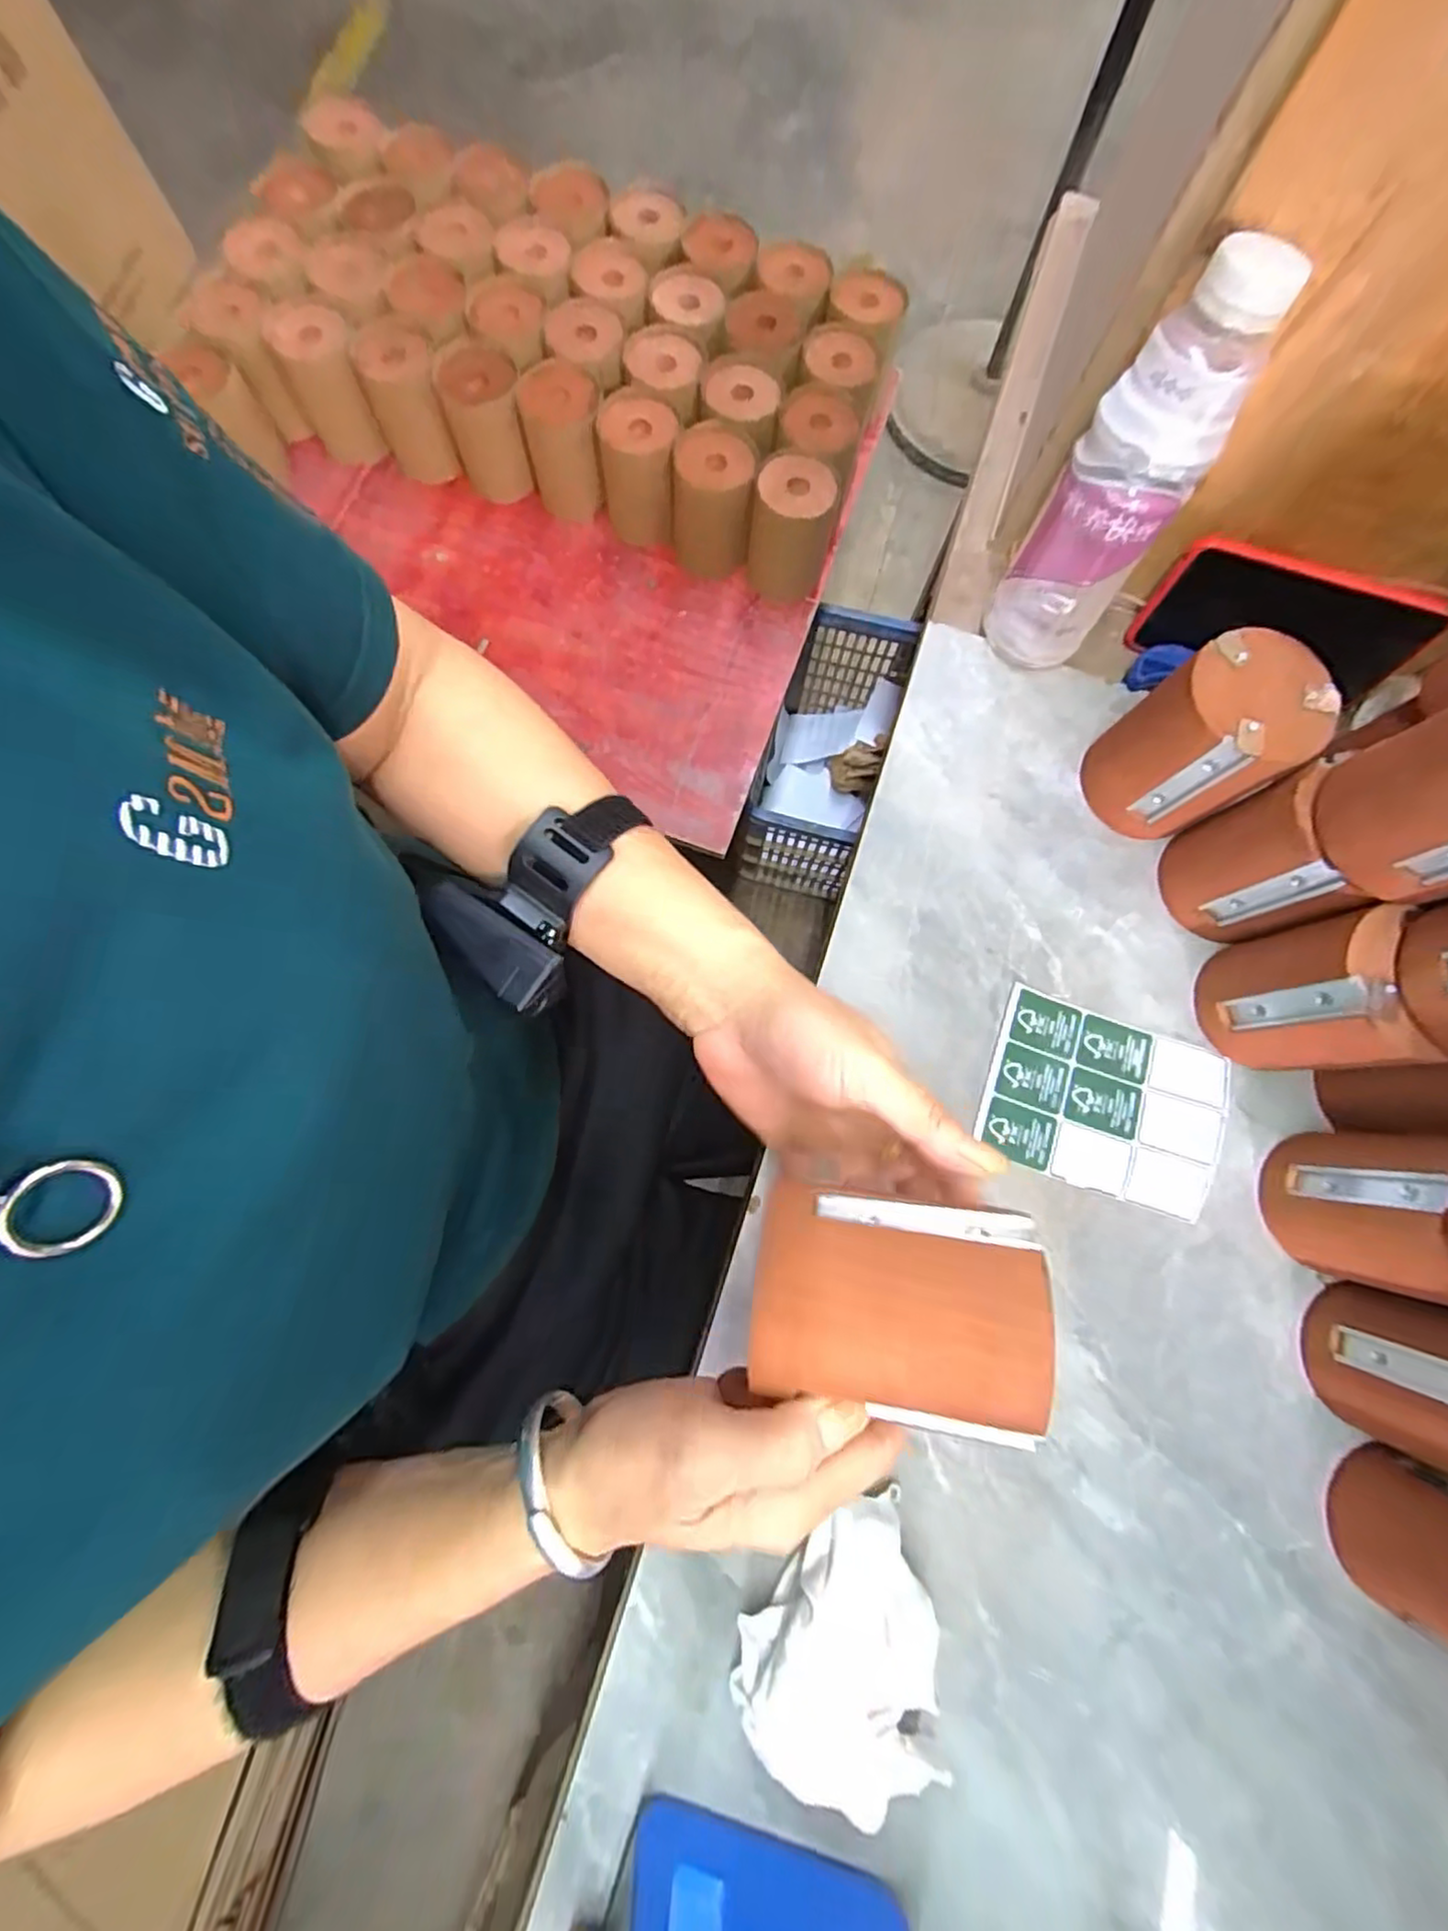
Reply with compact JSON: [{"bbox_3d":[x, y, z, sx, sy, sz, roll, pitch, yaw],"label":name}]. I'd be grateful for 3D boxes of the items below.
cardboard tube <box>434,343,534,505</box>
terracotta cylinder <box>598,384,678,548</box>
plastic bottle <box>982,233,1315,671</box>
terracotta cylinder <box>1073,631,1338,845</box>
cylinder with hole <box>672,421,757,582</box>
[{"bbox_3d":[-0.253,-0.574,0.720,0.079,0.112,0.076,0,78,-2],"label":"cardboard tube"},{"bbox_3d":[-0.091,-0.533,0.727,0.080,0.118,0.084,0,78,-2],"label":"terracotta cylinder"},{"bbox_3d":[0.217,-0.258,0.375,0.064,0.189,0.076,33,79,5],"label":"plastic bottle"},{"bbox_3d":[0.276,-0.127,0.393,0.075,0.102,0.074,0,78,-2],"label":"terracotta cylinder"},{"bbox_3d":[-0.012,-0.496,0.728,0.084,0.124,0.083,4,78,-1],"label":"cylinder with hole"}]

